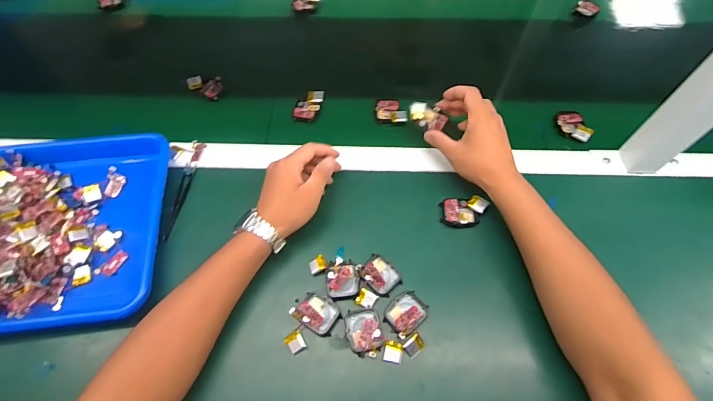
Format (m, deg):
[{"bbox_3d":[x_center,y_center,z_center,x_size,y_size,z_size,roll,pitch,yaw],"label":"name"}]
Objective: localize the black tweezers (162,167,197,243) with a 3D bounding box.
[{"bbox_3d":[-0.234,0.001,0.501,0.012,0.012,0.114,1,61,1],"label":"black tweezers"}]

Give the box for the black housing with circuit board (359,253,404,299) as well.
[{"bbox_3d":[0.029,0.087,0.446,0.046,0.016,0.039,31,66,16],"label":"black housing with circuit board"}]

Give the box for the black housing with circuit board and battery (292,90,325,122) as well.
[{"bbox_3d":[-0.074,-0.148,0.582,0.043,0.013,0.056,8,61,5],"label":"black housing with circuit board and battery"}]

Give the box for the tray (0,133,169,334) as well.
[{"bbox_3d":[-0.411,0.035,0.472,0.335,0.056,0.263,-7,61,-3],"label":"tray"}]

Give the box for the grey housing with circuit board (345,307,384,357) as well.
[{"bbox_3d":[0.009,0.143,0.418,0.037,0.012,0.049,-12,62,-6],"label":"grey housing with circuit board"}]

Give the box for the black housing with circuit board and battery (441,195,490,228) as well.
[{"bbox_3d":[0.139,0.015,0.487,0.057,0.015,0.040,-2,61,-1],"label":"black housing with circuit board and battery"}]

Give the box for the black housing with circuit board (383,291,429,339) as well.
[{"bbox_3d":[0.056,0.127,0.427,0.039,0.012,0.050,36,67,18],"label":"black housing with circuit board"}]

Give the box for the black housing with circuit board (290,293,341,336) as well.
[{"bbox_3d":[-0.043,0.126,0.427,0.048,0.013,0.039,31,66,16],"label":"black housing with circuit board"}]

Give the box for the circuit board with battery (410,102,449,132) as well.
[{"bbox_3d":[0.098,-0.115,0.516,0.052,0.015,0.032,15,62,8],"label":"circuit board with battery"}]

